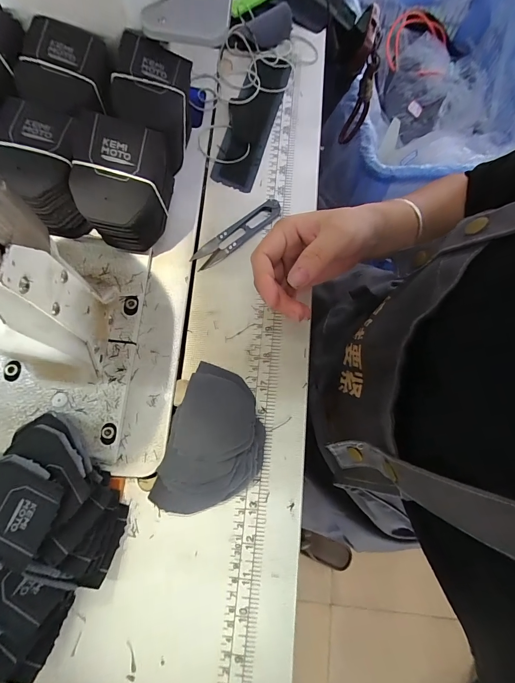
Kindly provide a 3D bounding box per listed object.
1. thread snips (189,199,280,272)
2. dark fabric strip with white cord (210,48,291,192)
[{"bbox_3d":[-0.020,-0.108,0.322,0.102,0.009,0.022,-38,80,-8],"label":"thread snips"},{"bbox_3d":[-0.006,-0.248,0.354,0.049,0.008,0.175,16,78,3],"label":"dark fabric strip with white cord"}]

